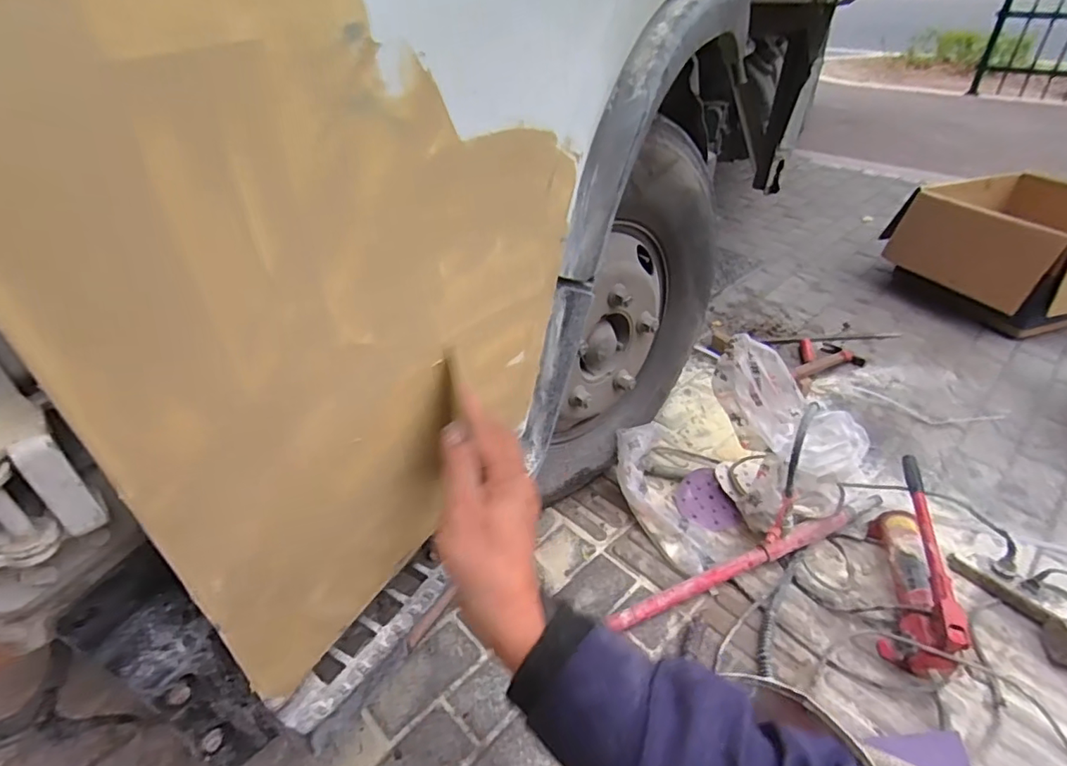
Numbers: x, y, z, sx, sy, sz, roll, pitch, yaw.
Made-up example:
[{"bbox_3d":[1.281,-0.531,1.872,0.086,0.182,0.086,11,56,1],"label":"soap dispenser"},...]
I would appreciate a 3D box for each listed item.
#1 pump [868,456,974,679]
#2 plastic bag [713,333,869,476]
[{"bbox_3d":[0.657,0.304,0.983,0.091,0.133,0.393,10,39,17],"label":"pump"},{"bbox_3d":[0.472,0.066,1.043,0.330,0.147,0.139,41,50,8],"label":"plastic bag"}]

